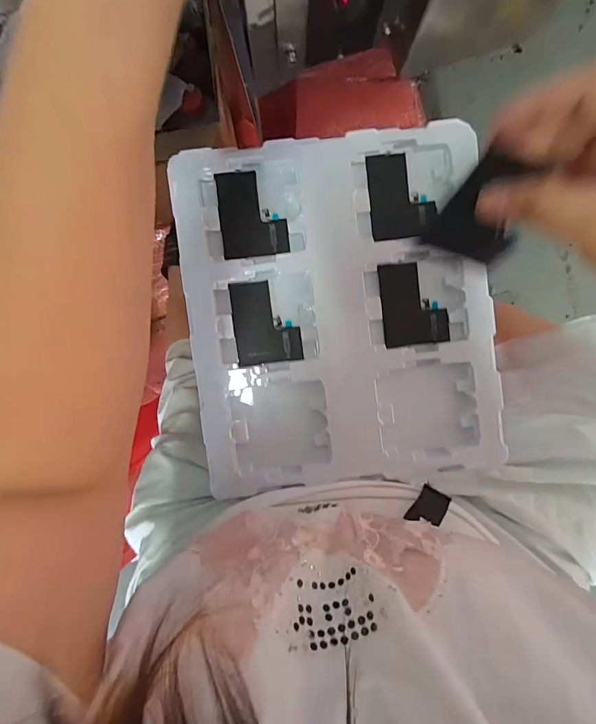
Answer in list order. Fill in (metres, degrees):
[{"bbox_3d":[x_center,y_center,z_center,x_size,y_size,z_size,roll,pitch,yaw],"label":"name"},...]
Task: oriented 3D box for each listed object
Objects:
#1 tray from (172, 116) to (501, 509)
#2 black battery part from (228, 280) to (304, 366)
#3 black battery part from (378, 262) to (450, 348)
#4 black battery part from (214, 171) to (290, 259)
[{"bbox_3d":[0.038,-0.046,0.367,0.270,0.012,0.309,-7,93,-1],"label":"tray"},{"bbox_3d":[-0.030,-0.037,0.370,0.059,0.004,0.076,-7,93,-1],"label":"black battery part"},{"bbox_3d":[0.109,-0.054,0.371,0.061,0.004,0.076,-6,93,-1],"label":"black battery part"},{"bbox_3d":[-0.042,-0.136,0.364,0.059,0.004,0.076,-7,93,-1],"label":"black battery part"}]

